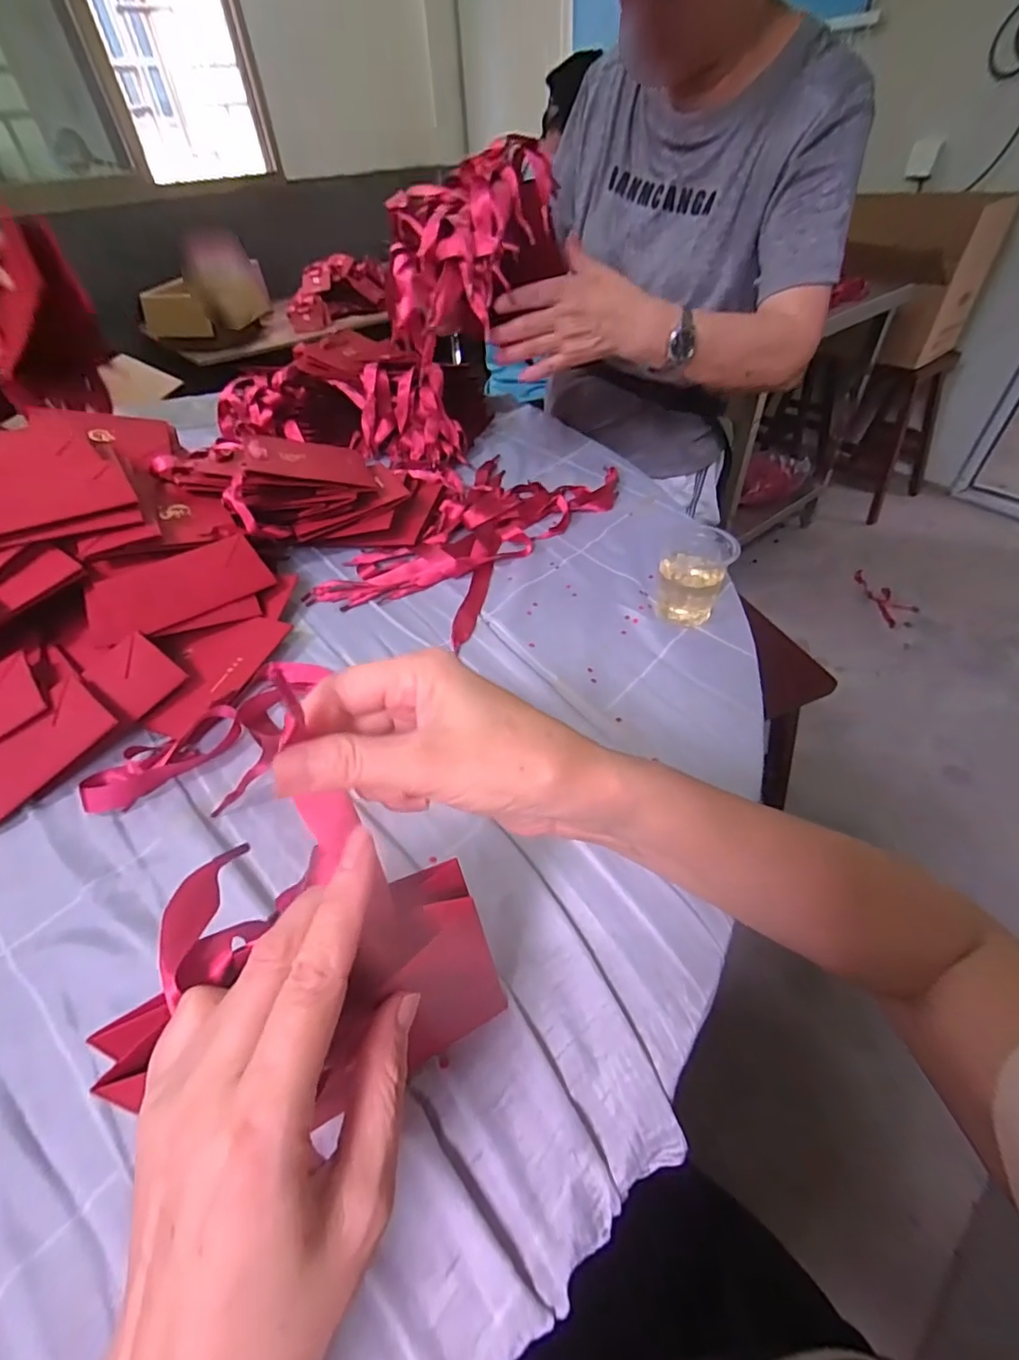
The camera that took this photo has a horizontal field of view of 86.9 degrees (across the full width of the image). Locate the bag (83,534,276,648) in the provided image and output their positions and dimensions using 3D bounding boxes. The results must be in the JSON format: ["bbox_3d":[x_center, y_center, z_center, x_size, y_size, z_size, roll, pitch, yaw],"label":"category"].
[{"bbox_3d":[-0.319,-0.090,0.518,0.159,0.013,0.071,-32,79,-25],"label":"bag"}]

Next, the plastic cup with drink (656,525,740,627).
[{"bbox_3d":[0.174,-0.101,0.513,0.066,0.078,0.061,-2,46,2],"label":"plastic cup with drink"}]

